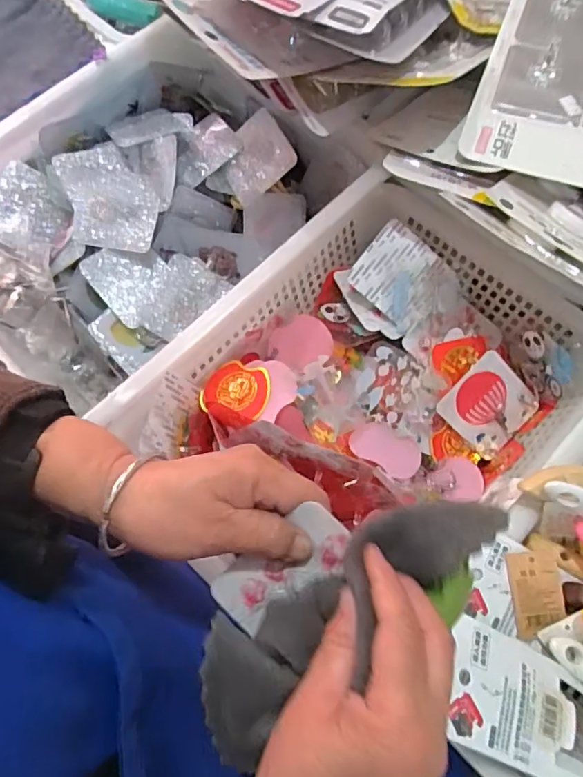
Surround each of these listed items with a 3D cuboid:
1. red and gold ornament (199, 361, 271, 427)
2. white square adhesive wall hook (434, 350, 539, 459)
[{"bbox_3d":[-0.050,0.005,0.480,0.057,0.014,0.057,0,69,0],"label":"red and gold ornament"},{"bbox_3d":[0.185,0.015,0.503,0.081,0.010,0.076,44,88,-19],"label":"white square adhesive wall hook"}]

